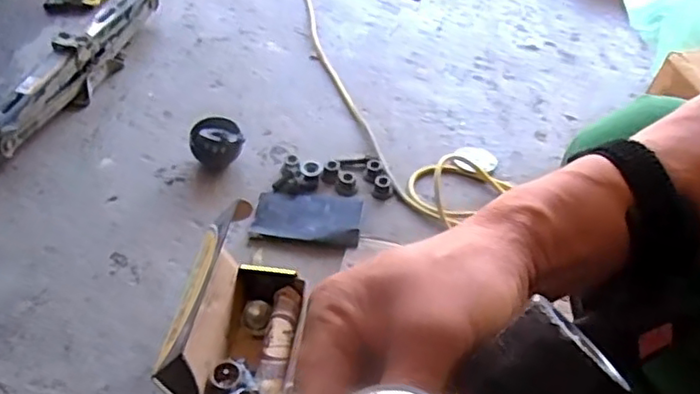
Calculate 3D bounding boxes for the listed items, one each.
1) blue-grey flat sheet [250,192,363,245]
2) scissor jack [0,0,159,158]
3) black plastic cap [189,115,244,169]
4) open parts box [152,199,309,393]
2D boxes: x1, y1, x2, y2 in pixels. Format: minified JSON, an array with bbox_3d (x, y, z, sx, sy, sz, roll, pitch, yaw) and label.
[{"bbox_3d":[-0.055,0.024,0.826,0.137,0.023,0.081,7,48,1],"label":"blue-grey flat sheet"},{"bbox_3d":[-0.413,-0.200,0.964,0.068,0.070,0.423,16,49,9],"label":"scissor jack"},{"bbox_3d":[-0.187,-0.074,0.898,0.074,0.056,0.073,2,48,-3],"label":"black plastic cap"},{"bbox_3d":[-0.108,0.127,0.625,0.094,0.168,0.186,10,48,4],"label":"open parts box"}]

